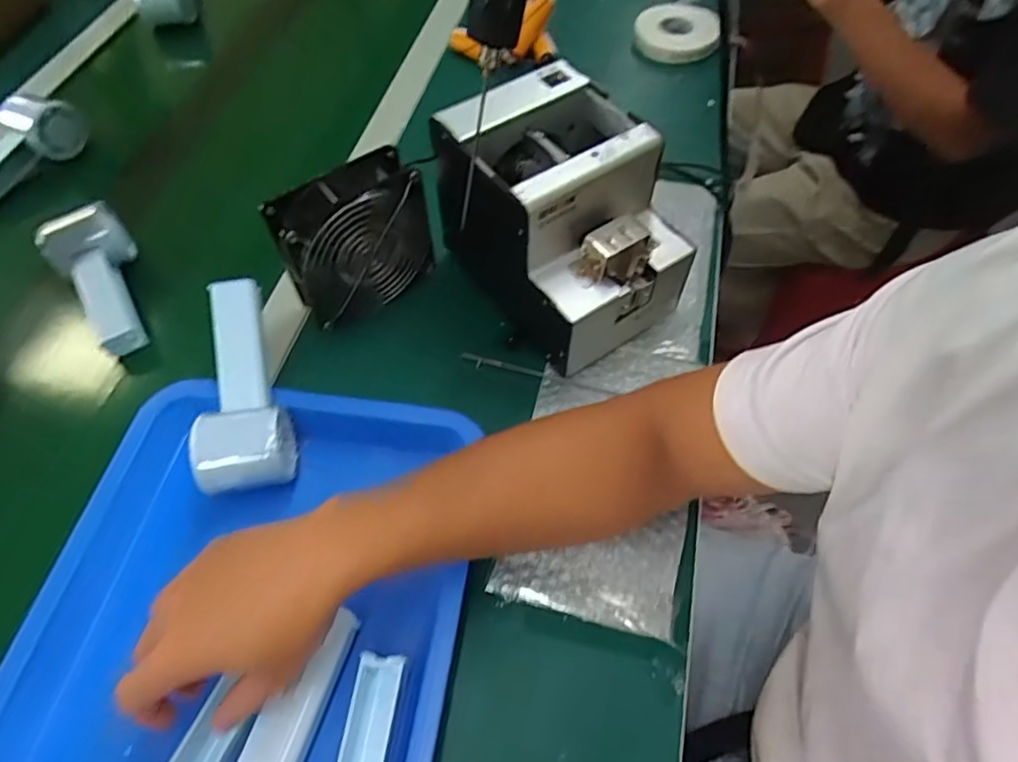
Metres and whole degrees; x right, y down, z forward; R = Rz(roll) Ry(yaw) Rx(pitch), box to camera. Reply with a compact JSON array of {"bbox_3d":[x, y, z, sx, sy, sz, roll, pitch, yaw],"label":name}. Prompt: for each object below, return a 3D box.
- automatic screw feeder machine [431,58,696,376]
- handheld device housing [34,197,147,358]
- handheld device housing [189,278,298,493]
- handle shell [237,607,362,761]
[{"bbox_3d":[0.043,-0.126,0.503,0.125,0.149,0.175,-30,61,-17],"label":"automatic screw feeder machine"},{"bbox_3d":[-0.357,-0.085,0.555,0.067,0.051,0.150,-25,77,-15],"label":"handheld device housing"},{"bbox_3d":[-0.193,0.004,0.458,0.055,0.055,0.151,-9,72,-5],"label":"handheld device housing"},{"bbox_3d":[-0.125,0.187,0.378,0.032,0.017,0.102,13,58,10],"label":"handle shell"}]

